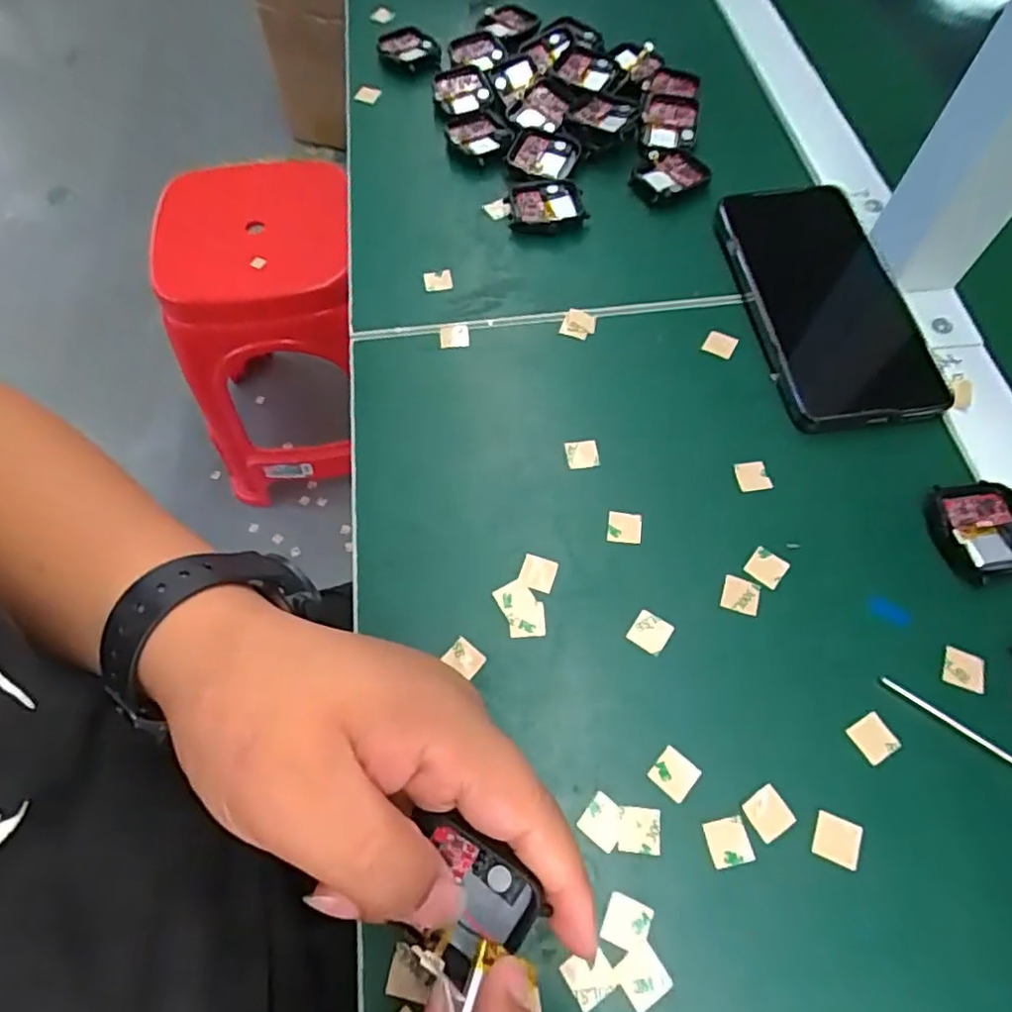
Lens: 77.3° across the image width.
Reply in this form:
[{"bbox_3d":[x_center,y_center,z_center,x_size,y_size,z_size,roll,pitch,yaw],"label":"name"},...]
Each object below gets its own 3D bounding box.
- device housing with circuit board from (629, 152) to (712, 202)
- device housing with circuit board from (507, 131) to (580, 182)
[{"bbox_3d":[0.101,-0.206,0.397,0.046,0.008,0.034,-28,65,-12],"label":"device housing with circuit board"},{"bbox_3d":[0.025,-0.225,0.404,0.040,0.009,0.035,23,65,13],"label":"device housing with circuit board"}]

